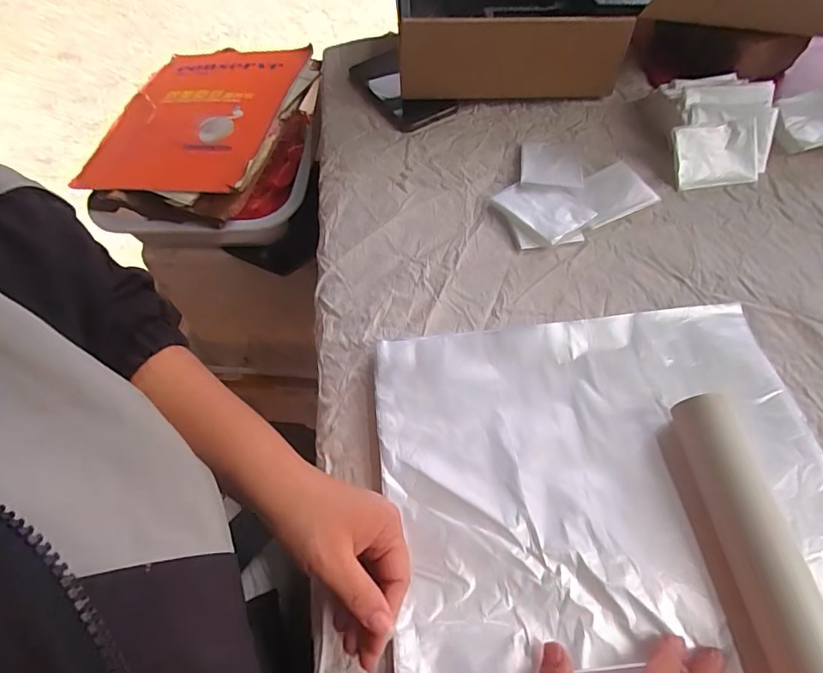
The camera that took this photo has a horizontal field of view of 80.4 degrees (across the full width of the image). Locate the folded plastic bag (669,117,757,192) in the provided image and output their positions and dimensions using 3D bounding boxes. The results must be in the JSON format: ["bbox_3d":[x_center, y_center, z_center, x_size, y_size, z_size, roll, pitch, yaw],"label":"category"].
[{"bbox_3d":[0.317,-0.188,0.506,0.085,0.006,0.066,-4,89,1],"label":"folded plastic bag"}]

